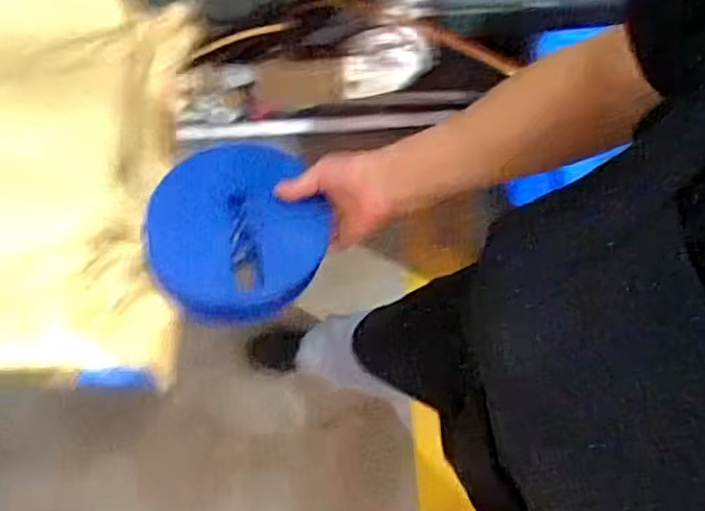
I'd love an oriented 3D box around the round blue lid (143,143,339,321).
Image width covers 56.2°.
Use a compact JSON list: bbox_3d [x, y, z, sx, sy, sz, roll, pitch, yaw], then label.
[{"bbox_3d":[-0.110,-0.024,0.618,0.161,0.020,0.166,0,75,-2],"label":"round blue lid"}]

